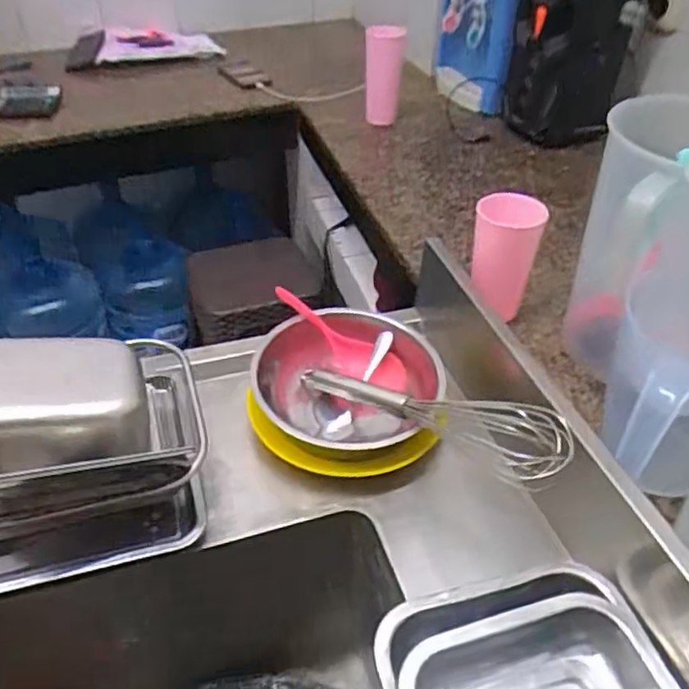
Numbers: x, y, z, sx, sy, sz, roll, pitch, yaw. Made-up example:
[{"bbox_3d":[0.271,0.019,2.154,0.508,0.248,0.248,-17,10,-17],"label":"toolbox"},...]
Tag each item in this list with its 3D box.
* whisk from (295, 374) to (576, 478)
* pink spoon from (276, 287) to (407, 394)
[{"bbox_3d":[0.069,0.068,0.629,0.317,0.049,0.055,13,40,38],"label":"whisk"},{"bbox_3d":[-0.008,0.000,0.736,0.181,0.057,0.021,38,43,-11],"label":"pink spoon"}]

